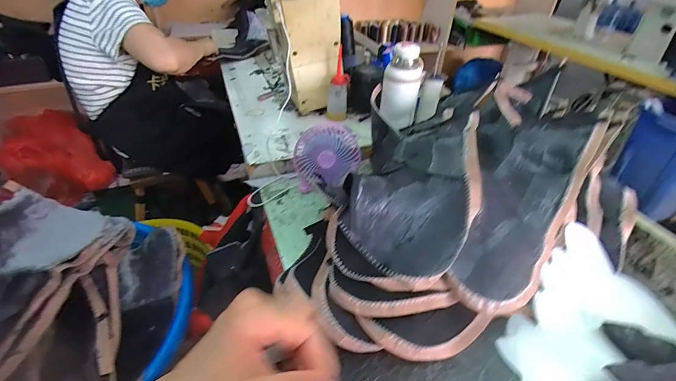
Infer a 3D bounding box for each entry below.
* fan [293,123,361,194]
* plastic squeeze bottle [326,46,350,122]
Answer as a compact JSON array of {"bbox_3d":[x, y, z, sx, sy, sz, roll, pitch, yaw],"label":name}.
[{"bbox_3d":[-0.022,-0.068,0.703,0.134,0.108,0.096,0,38,-2],"label":"fan"},{"bbox_3d":[0.001,-0.267,0.891,0.055,0.155,0.058,2,38,0],"label":"plastic squeeze bottle"}]

